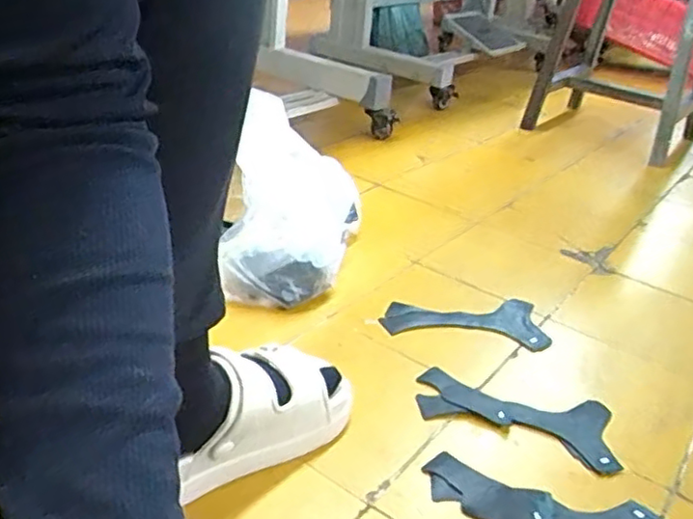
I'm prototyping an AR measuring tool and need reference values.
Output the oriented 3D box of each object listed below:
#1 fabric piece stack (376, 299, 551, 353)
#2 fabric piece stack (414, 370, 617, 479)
[{"bbox_3d":[0.146,0.075,0.822,0.198,0.023,0.088,7,28,0],"label":"fabric piece stack"},{"bbox_3d":[0.170,0.158,0.667,0.194,0.011,0.096,12,29,9],"label":"fabric piece stack"}]

